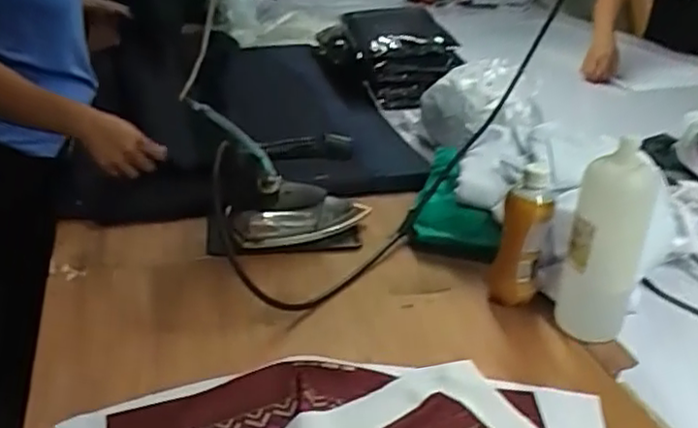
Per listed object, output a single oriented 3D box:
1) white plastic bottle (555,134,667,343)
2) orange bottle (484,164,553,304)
[{"bbox_3d":[0.306,0.027,0.777,0.084,0.229,0.099,17,30,25],"label":"white plastic bottle"},{"bbox_3d":[0.213,0.026,0.819,0.061,0.176,0.063,9,28,12],"label":"orange bottle"}]

